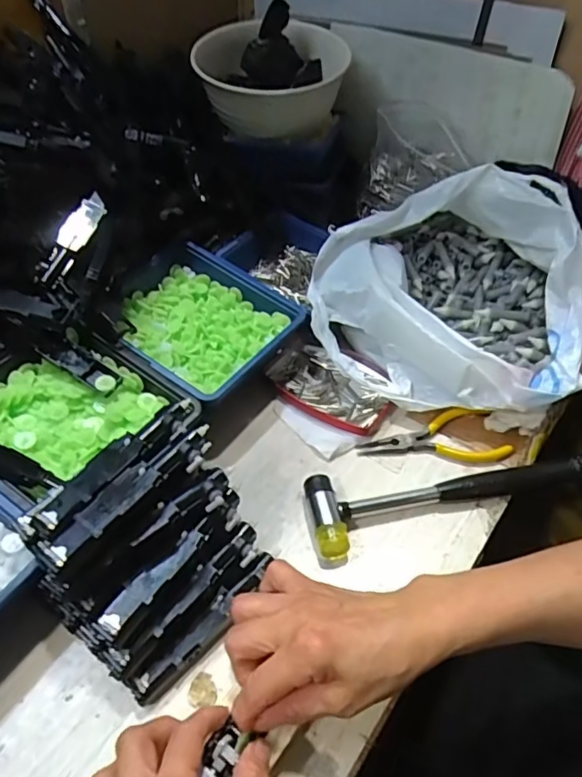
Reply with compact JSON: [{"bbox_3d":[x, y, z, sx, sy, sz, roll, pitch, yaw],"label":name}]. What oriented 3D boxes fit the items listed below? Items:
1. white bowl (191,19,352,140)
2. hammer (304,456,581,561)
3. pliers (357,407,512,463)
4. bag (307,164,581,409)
[{"bbox_3d":[-0.026,-0.331,0.587,0.156,0.076,0.156,0,47,0],"label":"white bowl"},{"bbox_3d":[0.125,0.079,0.433,0.227,0.023,0.062,-11,48,-10],"label":"hammer"},{"bbox_3d":[0.121,0.042,0.465,0.125,0.017,0.049,-2,47,-2],"label":"pliers"},{"bbox_3d":[0.157,-0.103,0.504,0.252,0.126,0.227,23,51,20],"label":"bag"}]

